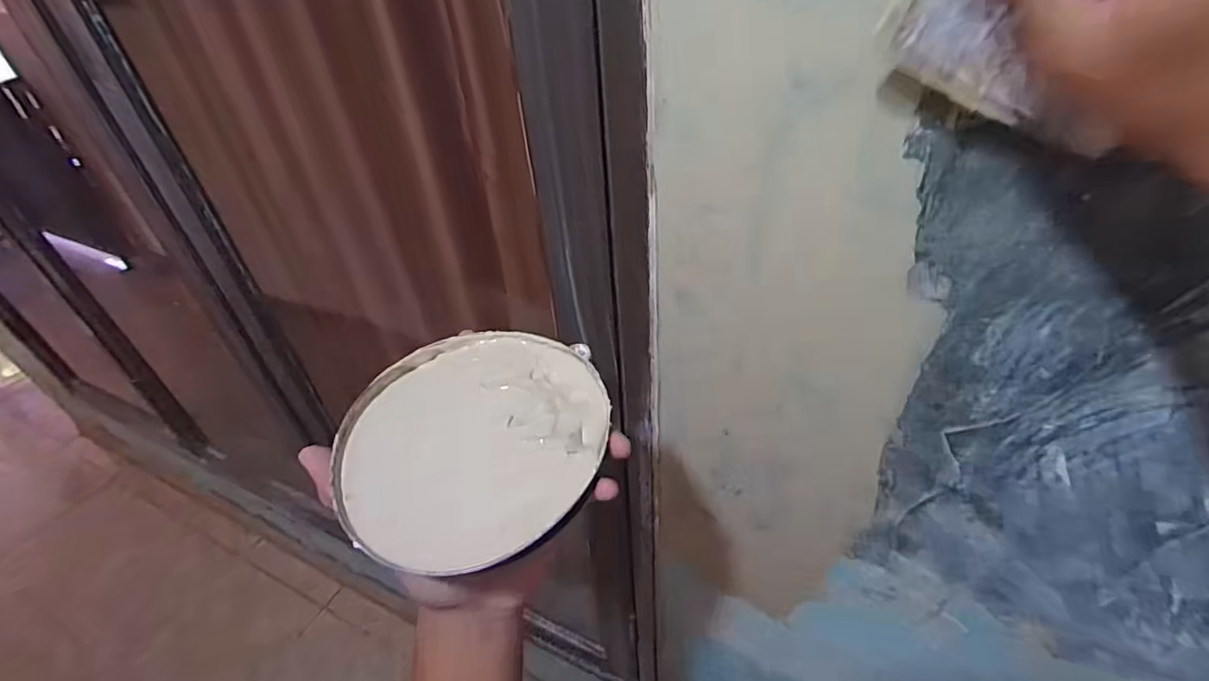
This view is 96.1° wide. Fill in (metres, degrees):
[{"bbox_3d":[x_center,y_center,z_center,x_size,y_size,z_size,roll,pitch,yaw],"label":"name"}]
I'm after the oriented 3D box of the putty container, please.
[{"bbox_3d":[-0.071,0.056,0.308,0.144,0.032,0.143,-3,39,3],"label":"putty container"}]

